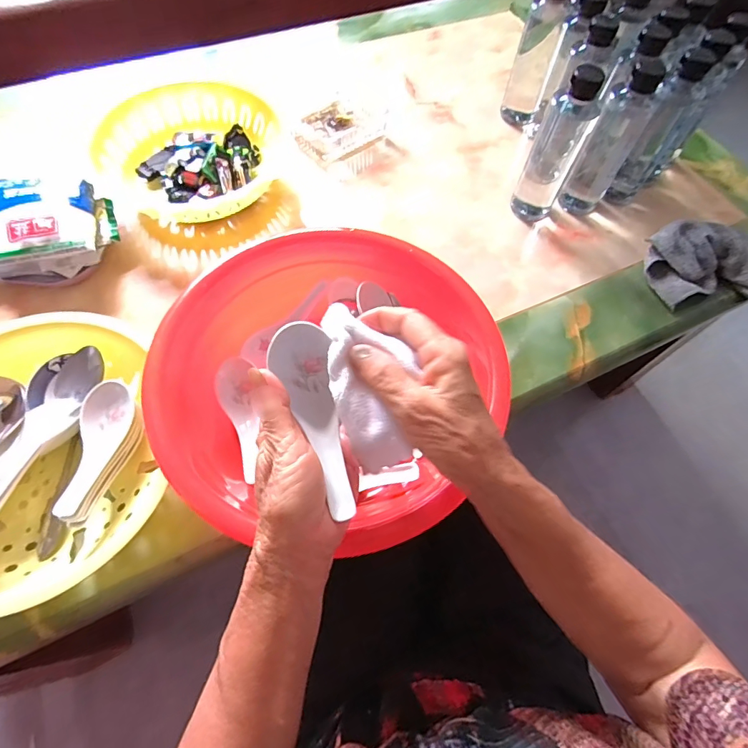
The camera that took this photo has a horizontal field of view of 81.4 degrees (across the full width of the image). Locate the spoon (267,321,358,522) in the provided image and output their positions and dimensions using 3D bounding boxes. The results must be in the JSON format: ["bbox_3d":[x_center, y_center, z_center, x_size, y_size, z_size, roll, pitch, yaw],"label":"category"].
[{"bbox_3d":[-0.035,0.029,0.284,0.038,0.027,0.123,-17,83,-11],"label":"spoon"}]

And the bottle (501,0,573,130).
[{"bbox_3d":[0.224,-0.438,0.604,0.051,0.171,0.045,14,64,4],"label":"bottle"}]

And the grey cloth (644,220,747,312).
[{"bbox_3d":[0.447,-0.129,0.533,0.214,0.044,0.113,6,64,0],"label":"grey cloth"}]

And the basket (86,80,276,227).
[{"bbox_3d":[-0.247,-0.288,0.573,0.217,0.057,0.210,1,64,-2],"label":"basket"}]

